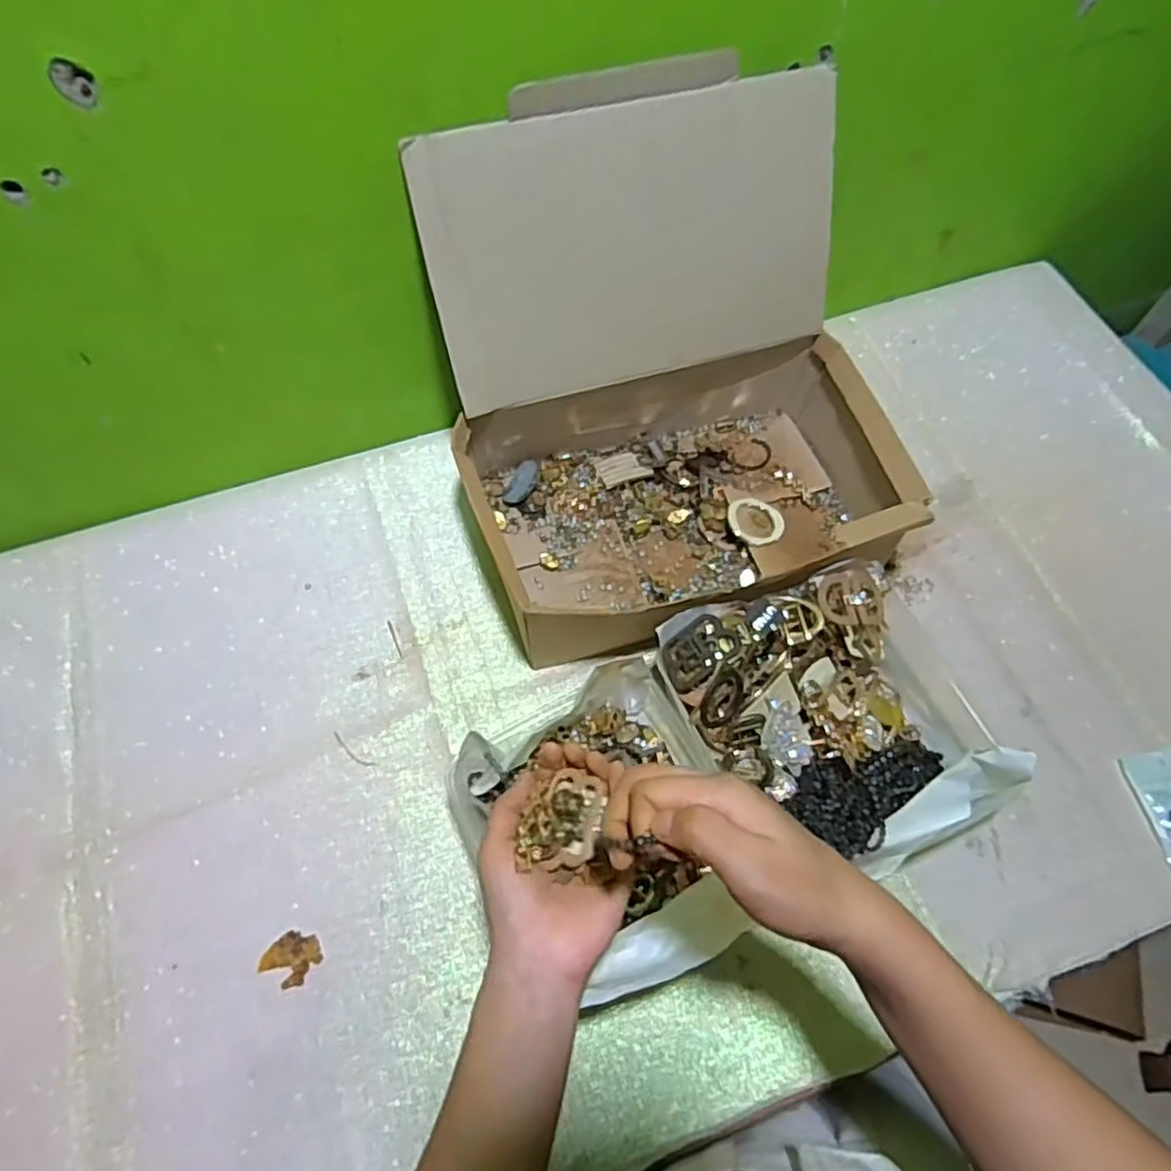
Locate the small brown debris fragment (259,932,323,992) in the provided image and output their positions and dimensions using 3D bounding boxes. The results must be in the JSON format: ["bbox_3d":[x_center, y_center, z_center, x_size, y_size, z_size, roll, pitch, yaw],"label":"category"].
[{"bbox_3d":[-0.202,0.258,0.495,0.032,0.005,0.034,35,69,16],"label":"small brown debris fragment"}]

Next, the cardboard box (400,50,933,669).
[{"bbox_3d":[0.068,-0.148,0.545,0.328,0.280,0.300,-19,65,-8],"label":"cardboard box"}]

